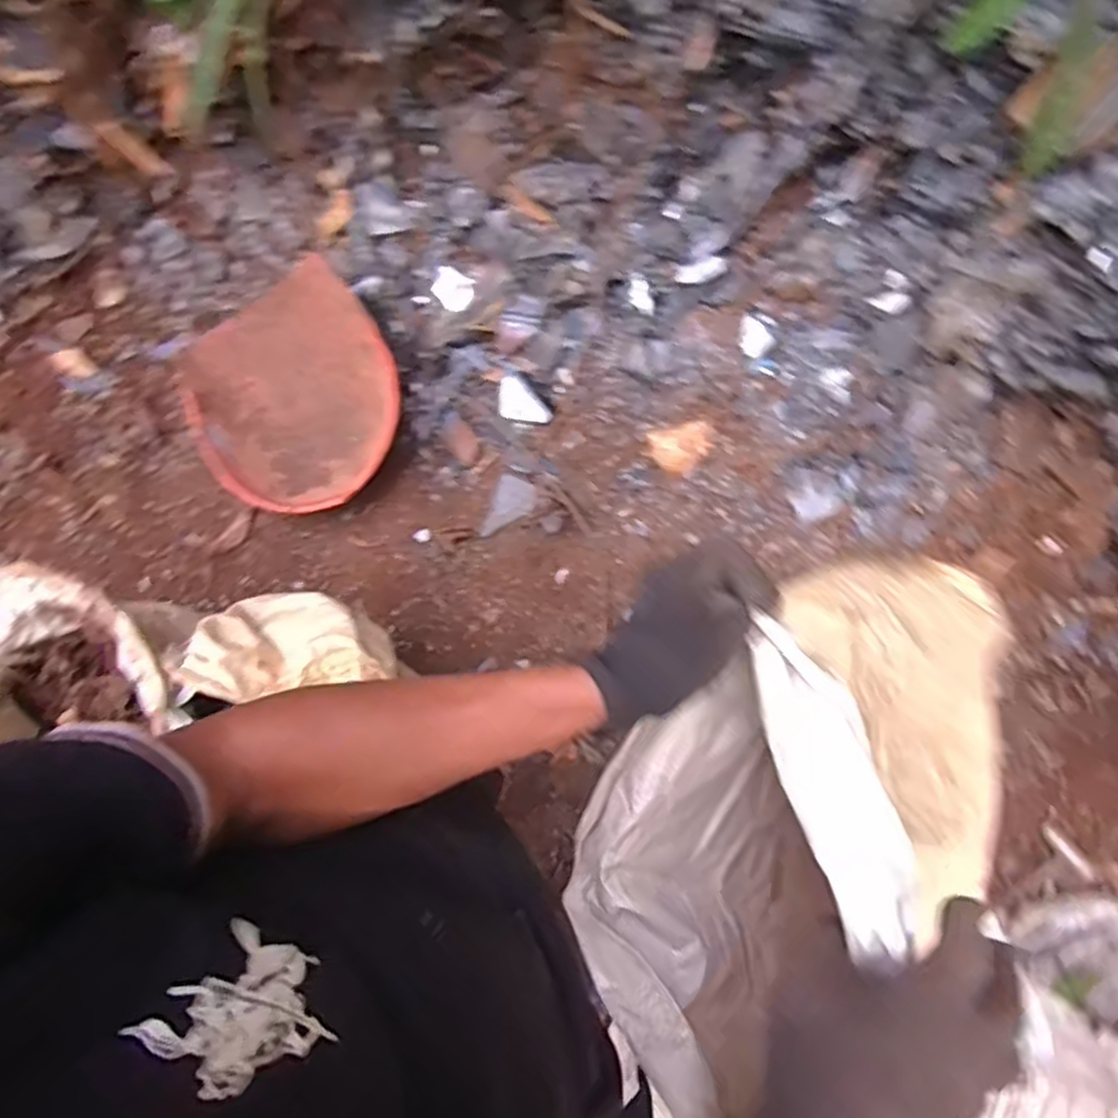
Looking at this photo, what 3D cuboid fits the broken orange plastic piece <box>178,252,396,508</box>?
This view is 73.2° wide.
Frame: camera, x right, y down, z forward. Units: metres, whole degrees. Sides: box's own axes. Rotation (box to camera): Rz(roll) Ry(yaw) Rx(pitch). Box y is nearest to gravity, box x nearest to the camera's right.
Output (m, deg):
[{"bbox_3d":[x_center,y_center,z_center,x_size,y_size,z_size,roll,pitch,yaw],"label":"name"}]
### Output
[{"bbox_3d":[-0.505,-0.303,1.434,0.420,0.112,0.420,-29,94,7],"label":"broken orange plastic piece"}]

